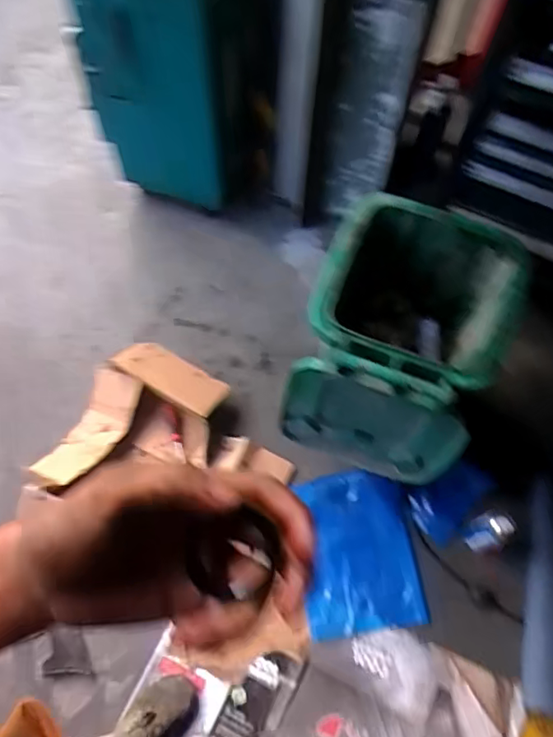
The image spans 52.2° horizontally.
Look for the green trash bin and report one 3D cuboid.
[{"bbox_3d":[0.272,-0.049,1.320,0.383,0.445,0.441,19,64,7],"label":"green trash bin"}]

